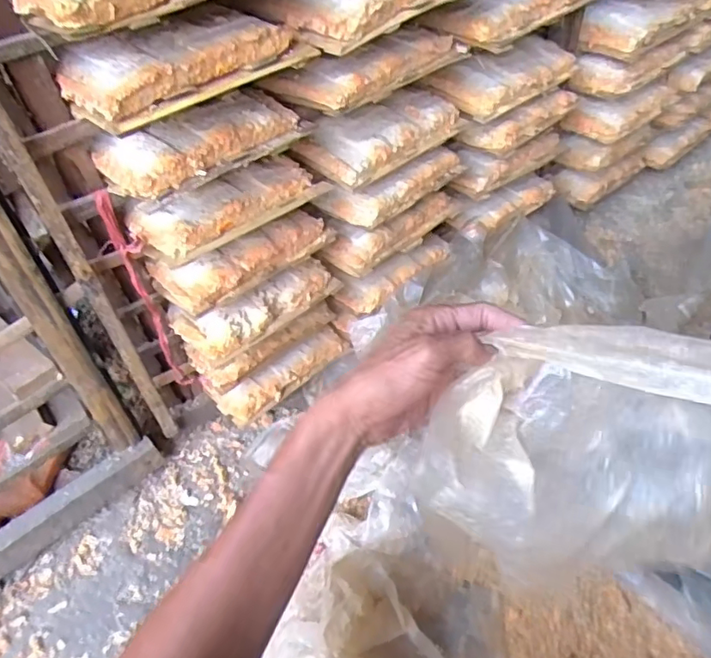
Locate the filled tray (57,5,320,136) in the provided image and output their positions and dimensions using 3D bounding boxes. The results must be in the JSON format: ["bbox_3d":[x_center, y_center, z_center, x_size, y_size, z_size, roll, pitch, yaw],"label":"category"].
[{"bbox_3d":[-0.169,-0.273,0.584,0.244,0.049,0.120,-34,53,-21],"label":"filled tray"}]

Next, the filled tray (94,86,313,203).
[{"bbox_3d":[-0.170,-0.210,0.638,0.215,0.044,0.102,-38,55,-24],"label":"filled tray"}]

